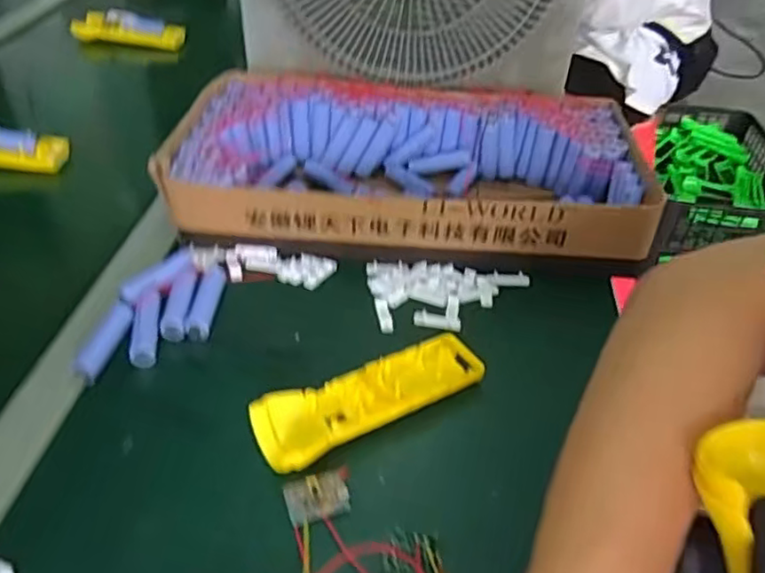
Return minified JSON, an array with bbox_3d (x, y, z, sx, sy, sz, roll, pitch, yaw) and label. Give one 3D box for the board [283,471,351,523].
[{"bbox_3d":[-0.039,0.128,0.397,0.038,0.005,0.029,-11,43,-15],"label":"board"}]

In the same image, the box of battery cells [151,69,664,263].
[{"bbox_3d":[0.026,-0.122,0.642,0.422,0.077,0.229,4,41,2],"label":"box of battery cells"}]

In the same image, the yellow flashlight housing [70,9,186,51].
[{"bbox_3d":[-0.385,-0.391,0.981,0.162,0.042,0.038,6,41,4],"label":"yellow flashlight housing"}]

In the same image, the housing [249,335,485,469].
[{"bbox_3d":[-0.006,0.077,0.452,0.166,0.033,0.050,-23,47,-26],"label":"housing"}]

